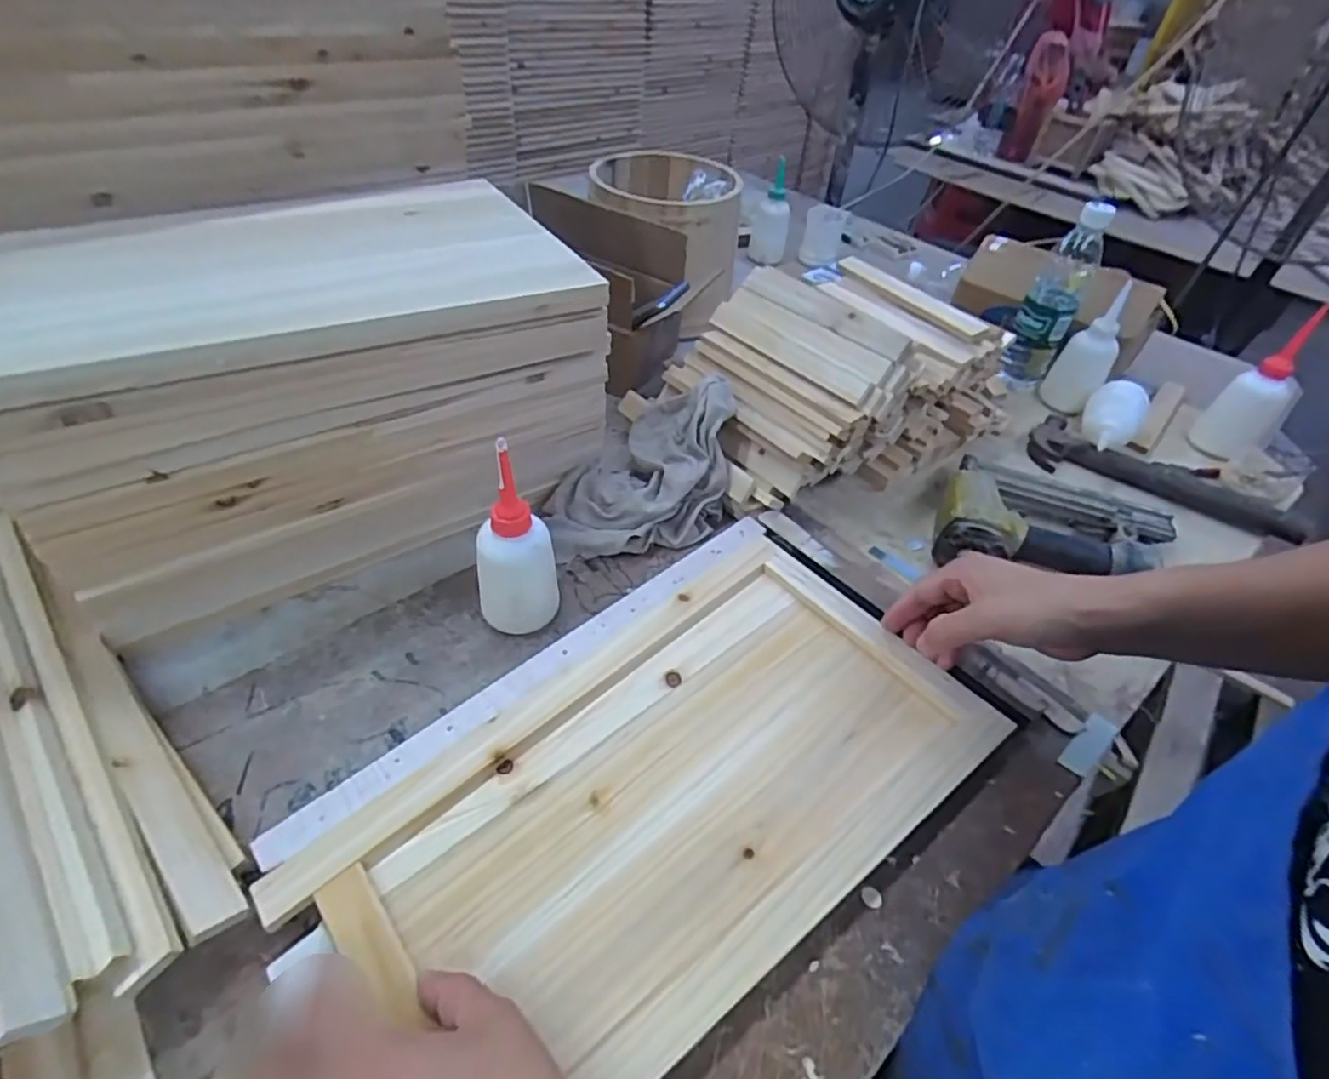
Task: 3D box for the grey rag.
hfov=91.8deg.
[{"bbox_3d":[-0.020,-0.077,0.633,0.157,0.113,0.212,10,46,1],"label":"grey rag"}]

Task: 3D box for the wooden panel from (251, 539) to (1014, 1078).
[{"bbox_3d":[0.006,0.156,0.438,0.432,0.021,0.243,-27,55,-28],"label":"wooden panel"}]

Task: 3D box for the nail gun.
[{"bbox_3d":[0.384,-0.009,0.632,0.220,0.060,0.154,20,48,12],"label":"nail gun"}]

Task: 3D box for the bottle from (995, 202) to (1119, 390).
[{"bbox_3d":[0.493,-0.306,0.809,0.065,0.205,0.082,28,50,19],"label":"bottle"}]

